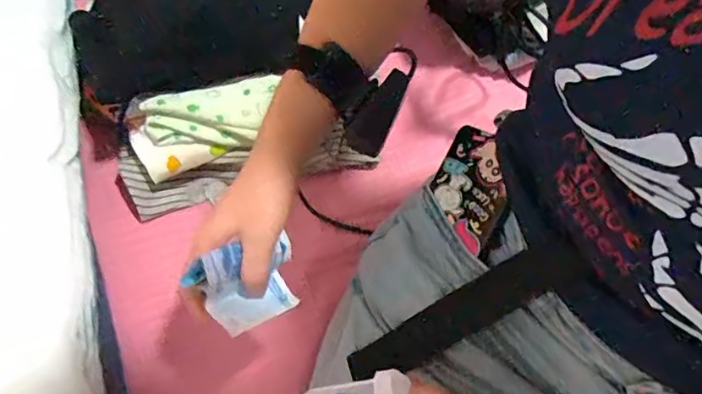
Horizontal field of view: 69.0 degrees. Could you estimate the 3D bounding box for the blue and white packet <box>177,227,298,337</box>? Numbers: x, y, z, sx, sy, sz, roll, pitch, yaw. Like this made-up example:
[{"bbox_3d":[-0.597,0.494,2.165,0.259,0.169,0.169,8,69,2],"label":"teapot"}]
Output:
[{"bbox_3d":[-0.072,0.062,0.377,0.077,0.016,0.059,-19,94,-47],"label":"blue and white packet"}]

